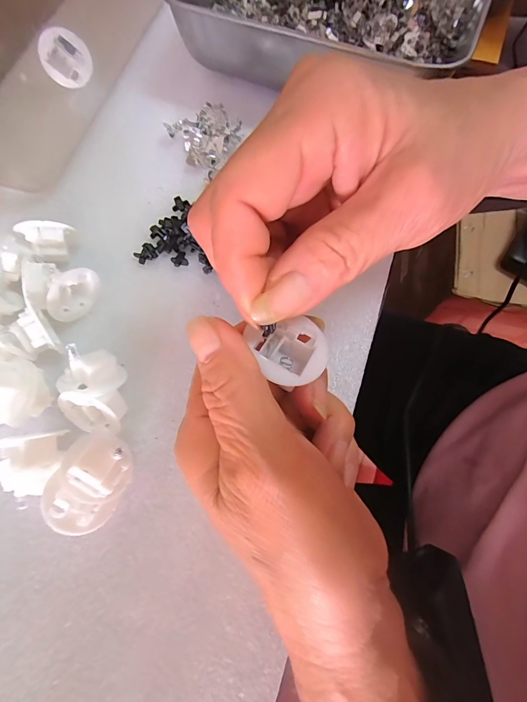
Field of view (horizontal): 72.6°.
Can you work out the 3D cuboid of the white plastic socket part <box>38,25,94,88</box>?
[{"bbox_3d":[-0.140,-0.209,0.257,0.033,0.032,0.012,-32,40,13],"label":"white plastic socket part"}]

